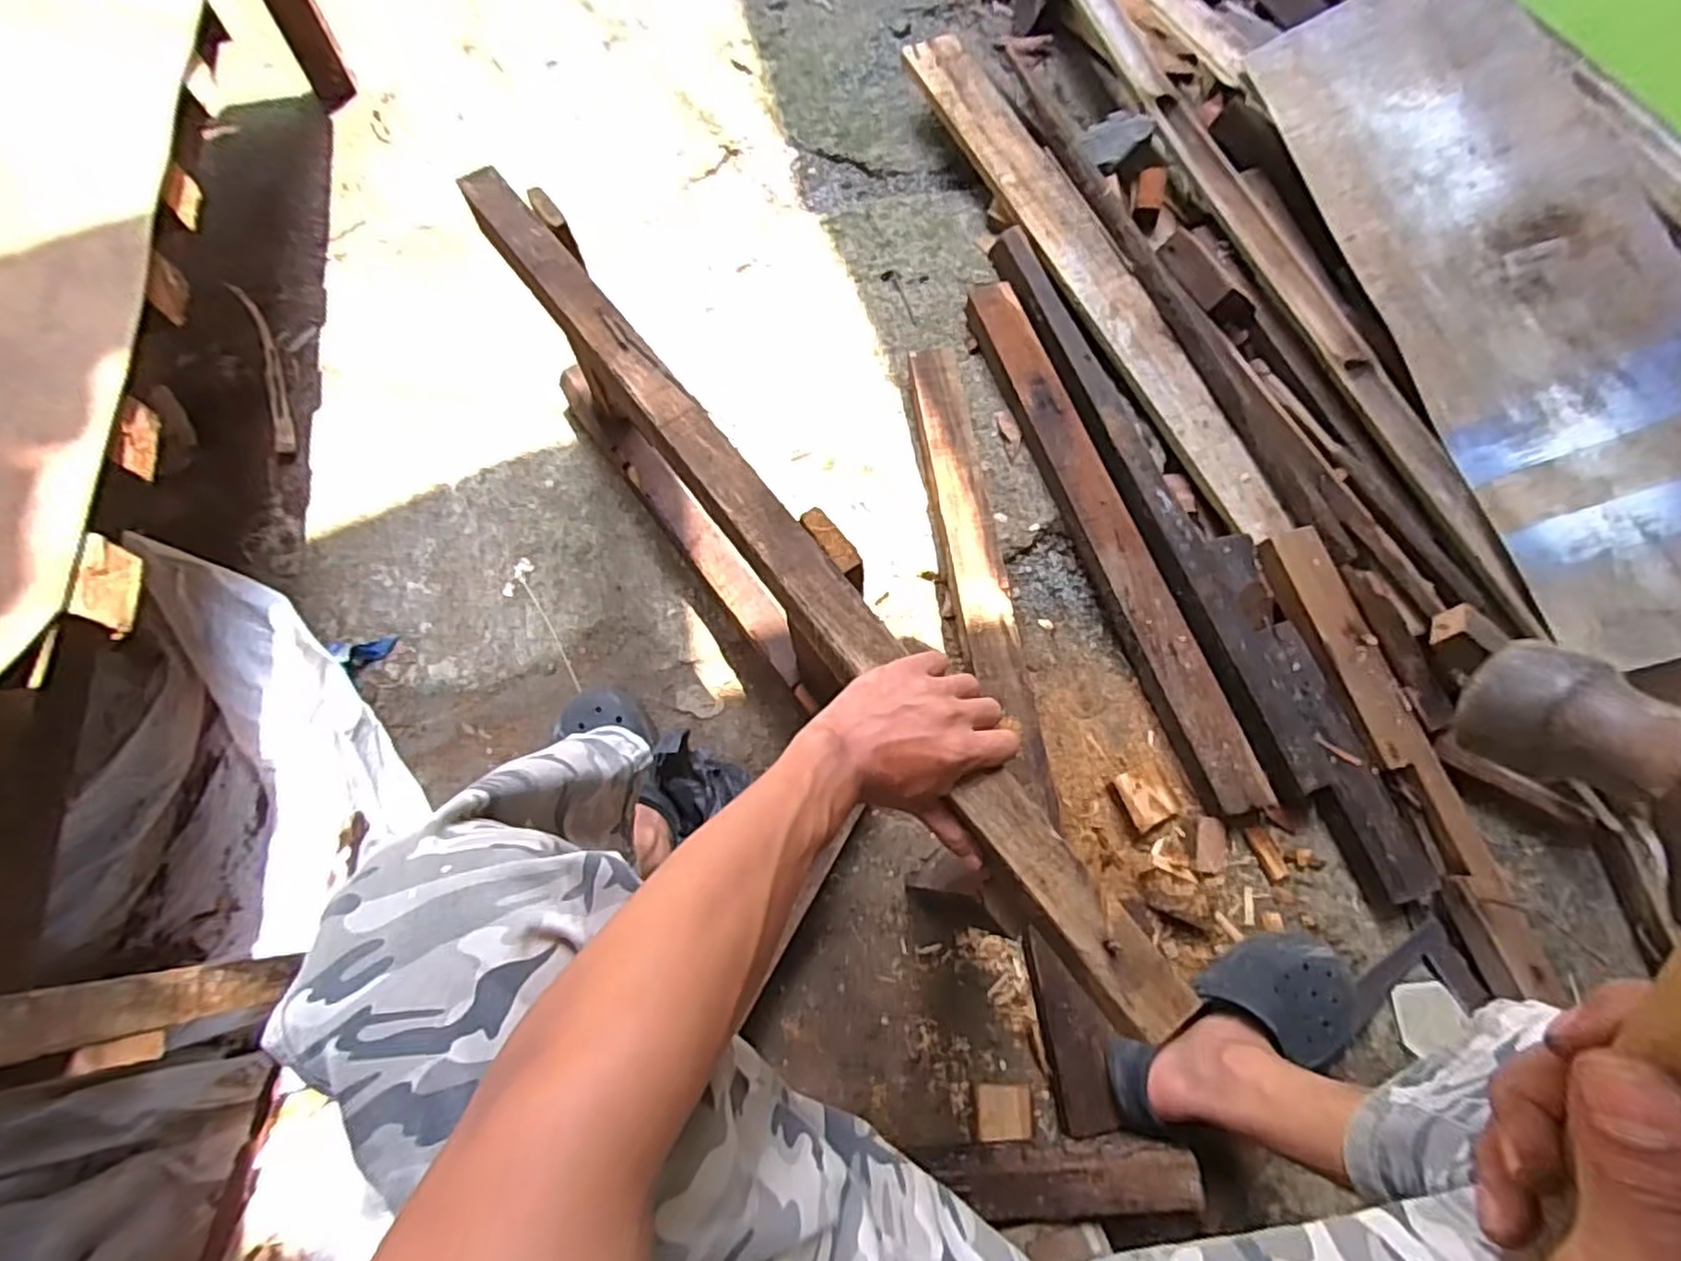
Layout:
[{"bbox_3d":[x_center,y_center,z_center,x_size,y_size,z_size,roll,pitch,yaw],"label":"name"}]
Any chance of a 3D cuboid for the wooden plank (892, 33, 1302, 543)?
[{"bbox_3d":[0.342,-0.511,1.017,0.110,0.021,0.887,-25,77,-8],"label":"wooden plank"}]

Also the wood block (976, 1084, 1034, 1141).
[{"bbox_3d":[0.163,0.477,0.720,0.050,0.016,0.048,1,71,-2],"label":"wood block"}]

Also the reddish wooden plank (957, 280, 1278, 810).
[{"bbox_3d":[0.323,-0.129,0.893,0.071,0.050,0.726,-18,73,-9],"label":"reddish wooden plank"}]

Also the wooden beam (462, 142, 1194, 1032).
[{"bbox_3d":[-0.078,-0.080,0.563,0.066,0.056,0.857,-35,72,-13],"label":"wooden beam"}]

